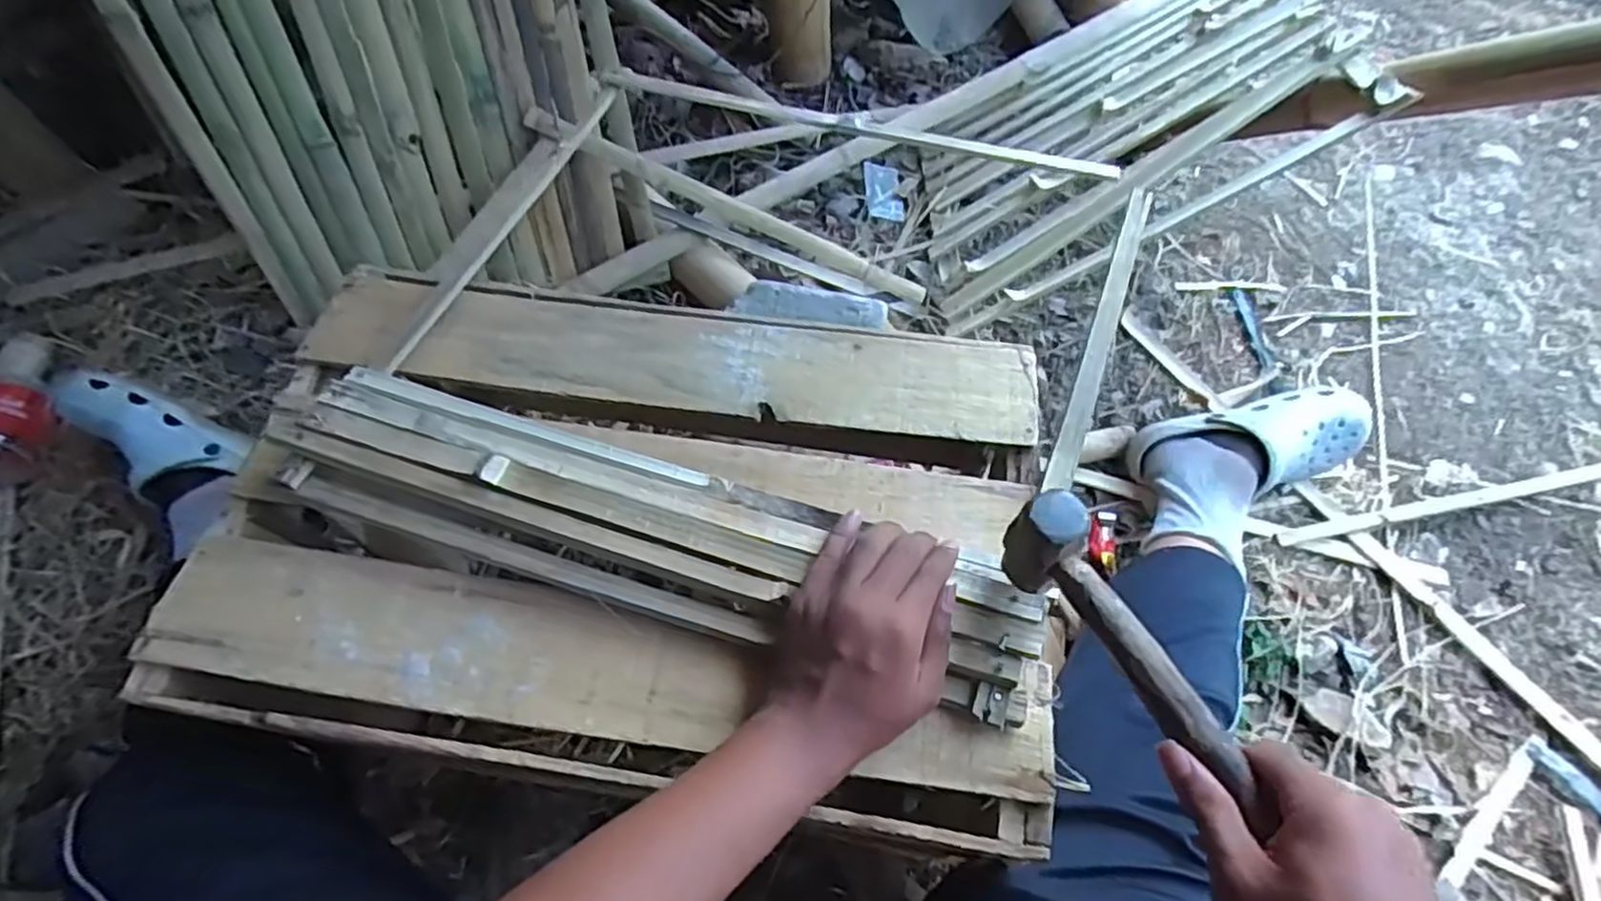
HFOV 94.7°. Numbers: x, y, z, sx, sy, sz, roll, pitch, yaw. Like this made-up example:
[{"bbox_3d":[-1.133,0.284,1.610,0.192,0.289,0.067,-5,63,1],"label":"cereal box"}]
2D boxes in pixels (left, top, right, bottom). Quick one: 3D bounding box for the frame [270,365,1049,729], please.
[{"bbox_3d":[-0.100,0.054,0.497,0.513,0.033,0.101,16,63,8],"label":"frame"}]

